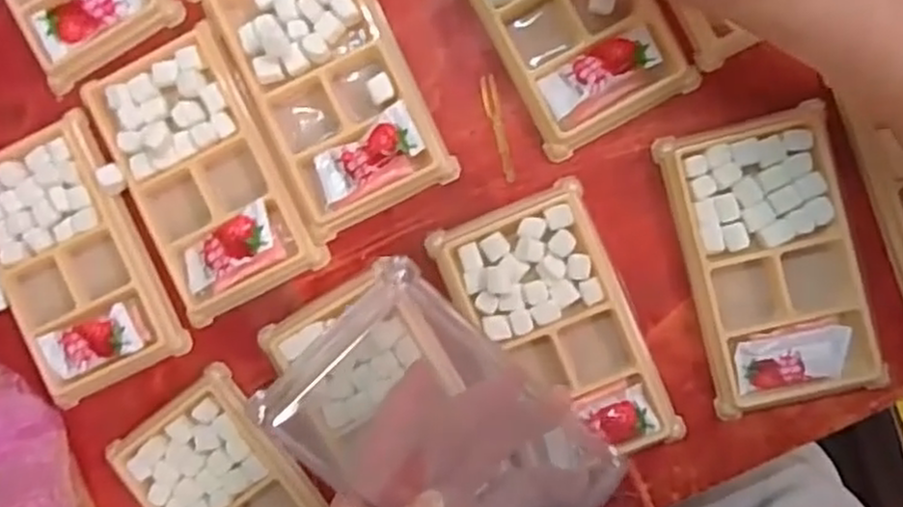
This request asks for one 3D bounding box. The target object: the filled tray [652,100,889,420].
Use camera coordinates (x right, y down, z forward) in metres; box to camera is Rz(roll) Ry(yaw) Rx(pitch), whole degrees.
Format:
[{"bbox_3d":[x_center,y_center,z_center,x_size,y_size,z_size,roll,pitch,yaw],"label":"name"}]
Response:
[{"bbox_3d":[0.153,0.005,0.356,0.077,0.013,0.138,-14,92,6],"label":"filled tray"}]

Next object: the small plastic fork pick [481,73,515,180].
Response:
[{"bbox_3d":[0.023,-0.063,0.375,0.008,0.004,0.054,-13,92,6],"label":"small plastic fork pick"}]

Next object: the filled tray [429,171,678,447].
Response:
[{"bbox_3d":[0.052,0.039,0.368,0.074,0.015,0.132,-23,91,6],"label":"filled tray"}]

